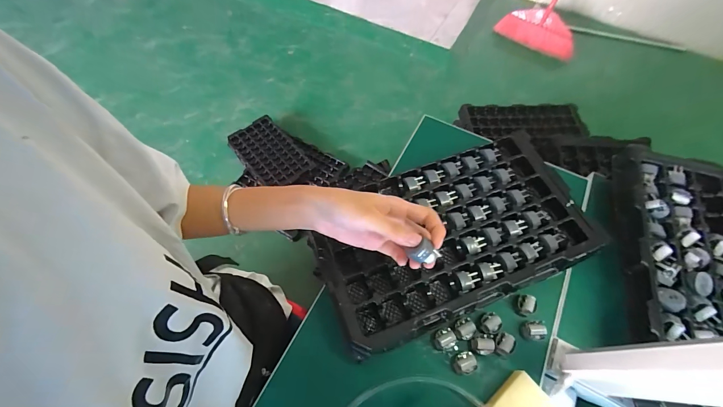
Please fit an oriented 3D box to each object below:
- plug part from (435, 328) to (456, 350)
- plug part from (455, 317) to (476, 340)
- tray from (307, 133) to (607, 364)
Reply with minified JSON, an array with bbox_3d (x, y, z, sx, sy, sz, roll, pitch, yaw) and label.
[{"bbox_3d":[0.104,0.169,0.400,0.024,0.018,0.023,-32,67,-17],"label":"plug part"},{"bbox_3d":[0.131,0.158,0.405,0.024,0.018,0.025,1,62,-1],"label":"plug part"},{"bbox_3d":[0.118,0.036,0.435,0.357,0.038,0.202,-20,64,-11],"label":"tray"}]

